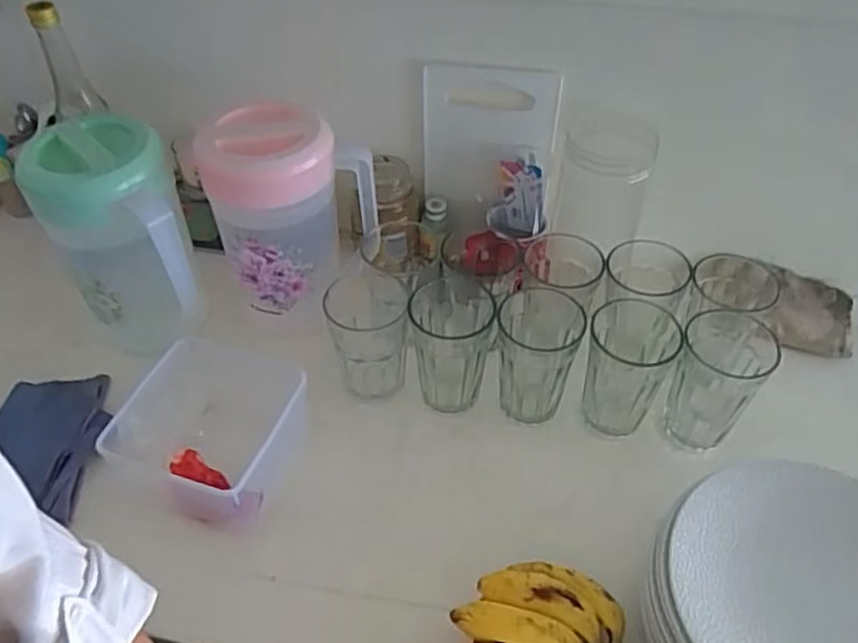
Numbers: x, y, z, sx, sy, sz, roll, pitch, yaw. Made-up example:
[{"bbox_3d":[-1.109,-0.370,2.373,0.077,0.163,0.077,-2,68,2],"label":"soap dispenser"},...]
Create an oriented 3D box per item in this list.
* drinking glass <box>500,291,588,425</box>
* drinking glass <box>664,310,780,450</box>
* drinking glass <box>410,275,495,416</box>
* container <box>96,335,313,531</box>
[{"bbox_3d":[0.103,0.033,0.659,0.073,0.131,0.078,8,47,10],"label":"drinking glass"},{"bbox_3d":[0.268,0.052,0.646,0.072,0.117,0.090,27,53,25],"label":"drinking glass"},{"bbox_3d":[0.022,0.021,0.666,0.073,0.118,0.070,-2,46,0],"label":"drinking glass"},{"bbox_3d":[-0.189,0.098,0.615,0.138,0.081,0.129,13,48,14],"label":"container"}]

